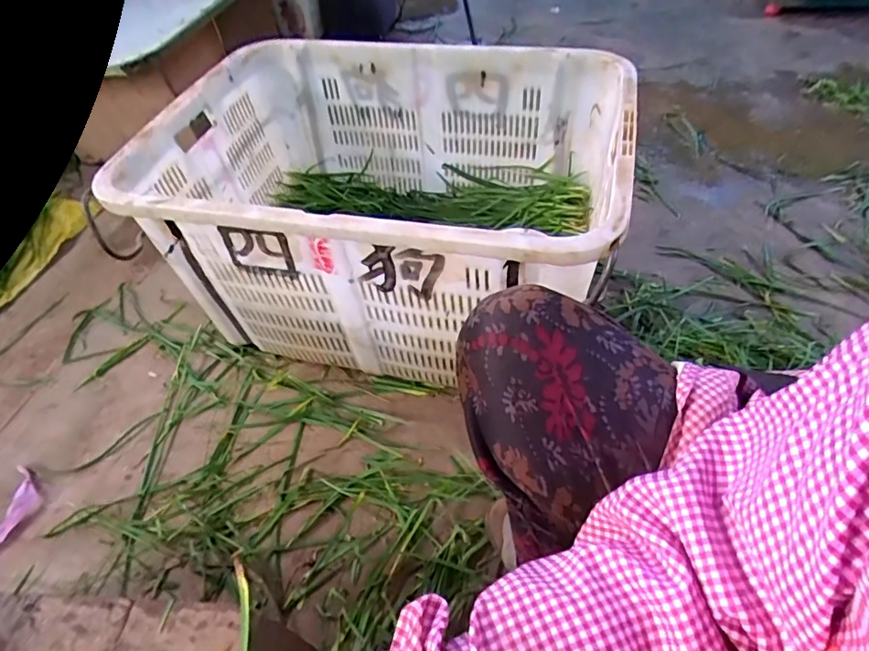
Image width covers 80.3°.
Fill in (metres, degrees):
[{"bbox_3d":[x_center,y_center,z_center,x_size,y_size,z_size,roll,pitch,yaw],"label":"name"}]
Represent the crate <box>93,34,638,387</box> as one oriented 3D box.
[{"bbox_3d":[-0.056,-0.191,0.828,0.651,0.324,0.480,11,51,15],"label":"crate"}]

